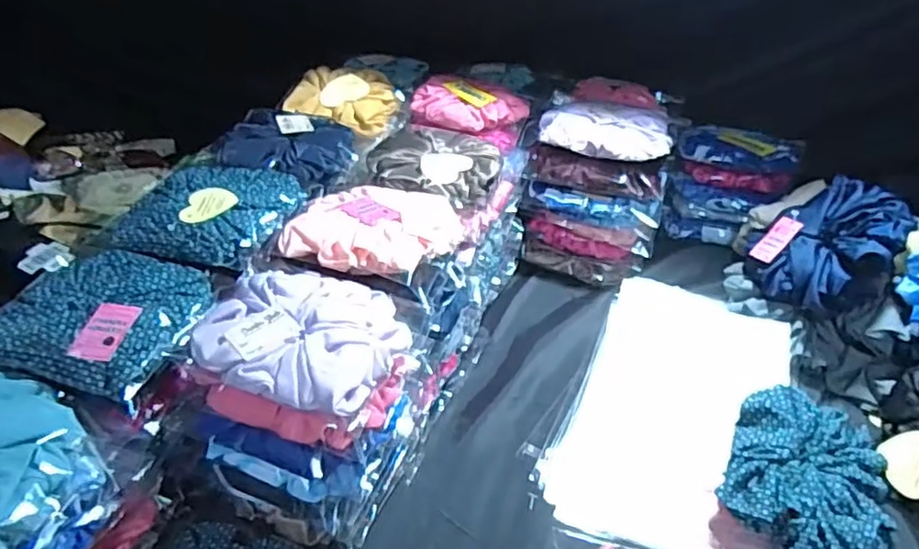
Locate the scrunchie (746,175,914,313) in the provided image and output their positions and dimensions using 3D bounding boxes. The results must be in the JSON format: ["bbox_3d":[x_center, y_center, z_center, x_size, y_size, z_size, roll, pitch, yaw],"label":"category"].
[{"bbox_3d":[0.322,-0.024,0.573,0.045,0.130,0.116,31,49,-30],"label":"scrunchie"}]

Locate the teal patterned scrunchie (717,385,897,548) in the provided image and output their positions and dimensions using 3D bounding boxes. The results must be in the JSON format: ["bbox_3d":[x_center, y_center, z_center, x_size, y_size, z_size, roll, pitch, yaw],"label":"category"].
[{"bbox_3d":[0.260,0.149,0.482,0.112,0.053,0.129,18,43,21],"label":"teal patterned scrunchie"}]

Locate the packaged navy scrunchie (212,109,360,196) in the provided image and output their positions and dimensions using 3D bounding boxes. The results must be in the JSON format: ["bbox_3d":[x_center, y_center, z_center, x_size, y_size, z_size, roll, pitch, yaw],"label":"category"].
[{"bbox_3d":[-0.165,-0.119,0.617,0.130,0.028,0.113,12,41,15],"label":"packaged navy scrunchie"}]

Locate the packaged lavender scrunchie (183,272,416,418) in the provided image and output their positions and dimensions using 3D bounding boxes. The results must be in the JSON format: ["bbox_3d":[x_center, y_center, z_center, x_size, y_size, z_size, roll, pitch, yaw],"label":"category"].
[{"bbox_3d":[-0.102,0.038,0.424,0.123,0.023,0.107,11,41,14],"label":"packaged lavender scrunchie"}]

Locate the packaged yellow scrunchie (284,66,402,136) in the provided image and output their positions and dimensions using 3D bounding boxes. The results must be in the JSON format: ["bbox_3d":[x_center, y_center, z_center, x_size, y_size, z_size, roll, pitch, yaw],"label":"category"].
[{"bbox_3d":[-0.127,-0.190,0.705,0.114,0.032,0.113,-4,40,-4],"label":"packaged yellow scrunchie"}]

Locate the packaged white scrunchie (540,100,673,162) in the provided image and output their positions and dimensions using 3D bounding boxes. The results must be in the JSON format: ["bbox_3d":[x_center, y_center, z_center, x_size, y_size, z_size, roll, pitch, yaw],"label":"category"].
[{"bbox_3d":[0.144,-0.142,0.642,0.123,0.023,0.086,12,41,15],"label":"packaged white scrunchie"}]

